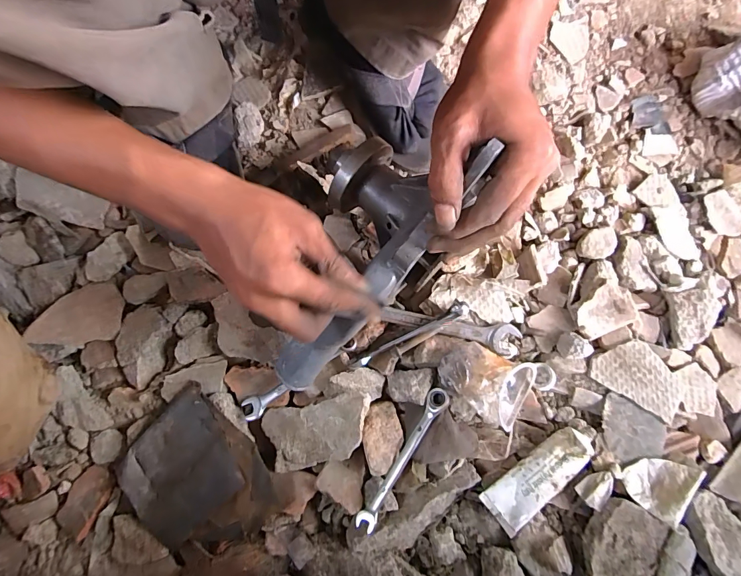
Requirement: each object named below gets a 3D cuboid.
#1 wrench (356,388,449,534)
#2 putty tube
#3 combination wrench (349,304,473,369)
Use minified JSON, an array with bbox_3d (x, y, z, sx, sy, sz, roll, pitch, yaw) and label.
[{"bbox_3d":[0.035,0.174,0.396,0.020,0.006,0.156,32,81,5],"label":"wrench"},{"bbox_3d":[0.169,0.190,0.385,0.117,0.018,0.044,-37,82,-7],"label":"putty tube"},{"bbox_3d":[0.040,0.053,0.423,0.143,0.019,0.015,-28,79,13],"label":"combination wrench"}]

